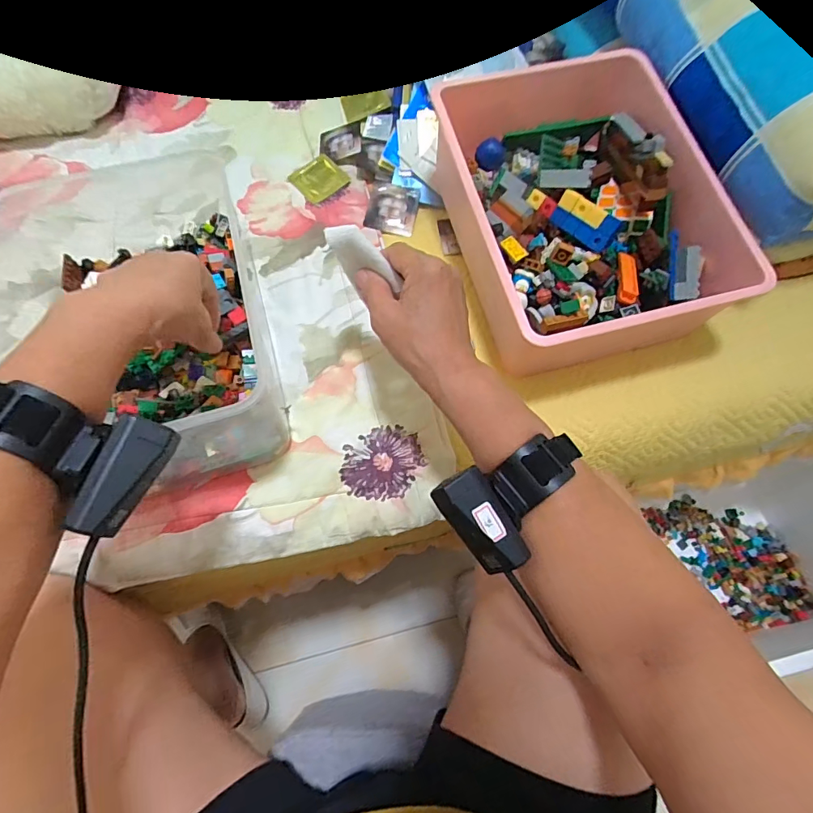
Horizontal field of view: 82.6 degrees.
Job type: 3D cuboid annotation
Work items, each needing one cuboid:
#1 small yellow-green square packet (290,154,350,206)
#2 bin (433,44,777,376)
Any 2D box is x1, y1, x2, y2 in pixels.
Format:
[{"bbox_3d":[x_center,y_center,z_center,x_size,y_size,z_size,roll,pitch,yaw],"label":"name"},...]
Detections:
[{"bbox_3d":[-0.113,-0.295,0.597,0.059,0.009,0.069,-36,72,-15],"label":"small yellow-green square packet"},{"bbox_3d":[0.176,-0.199,0.492,0.243,0.127,0.310,-11,67,-5],"label":"bin"}]

